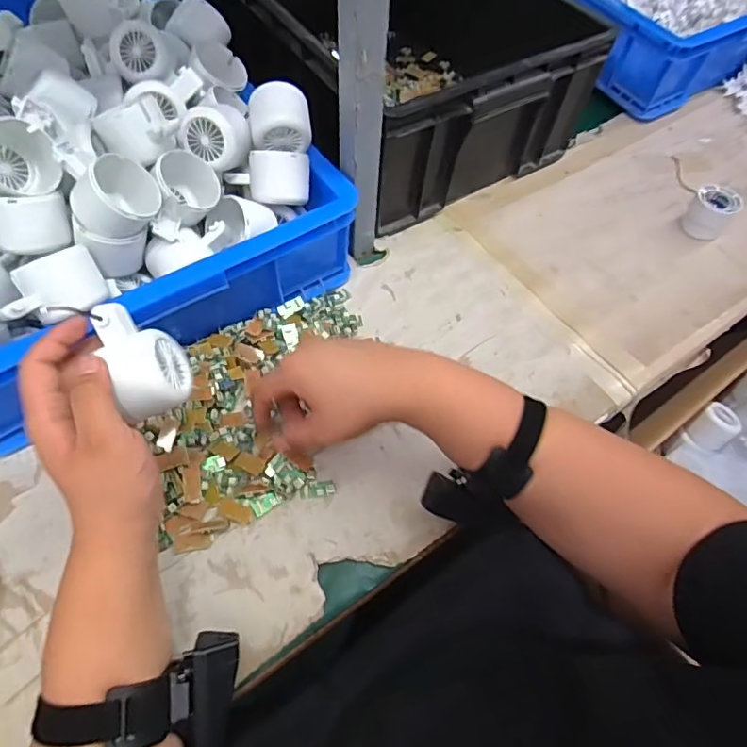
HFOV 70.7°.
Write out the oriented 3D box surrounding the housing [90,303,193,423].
[{"bbox_3d":[-0.170,-0.008,0.375,0.050,0.051,0.079,-21,92,11],"label":"housing"}]

